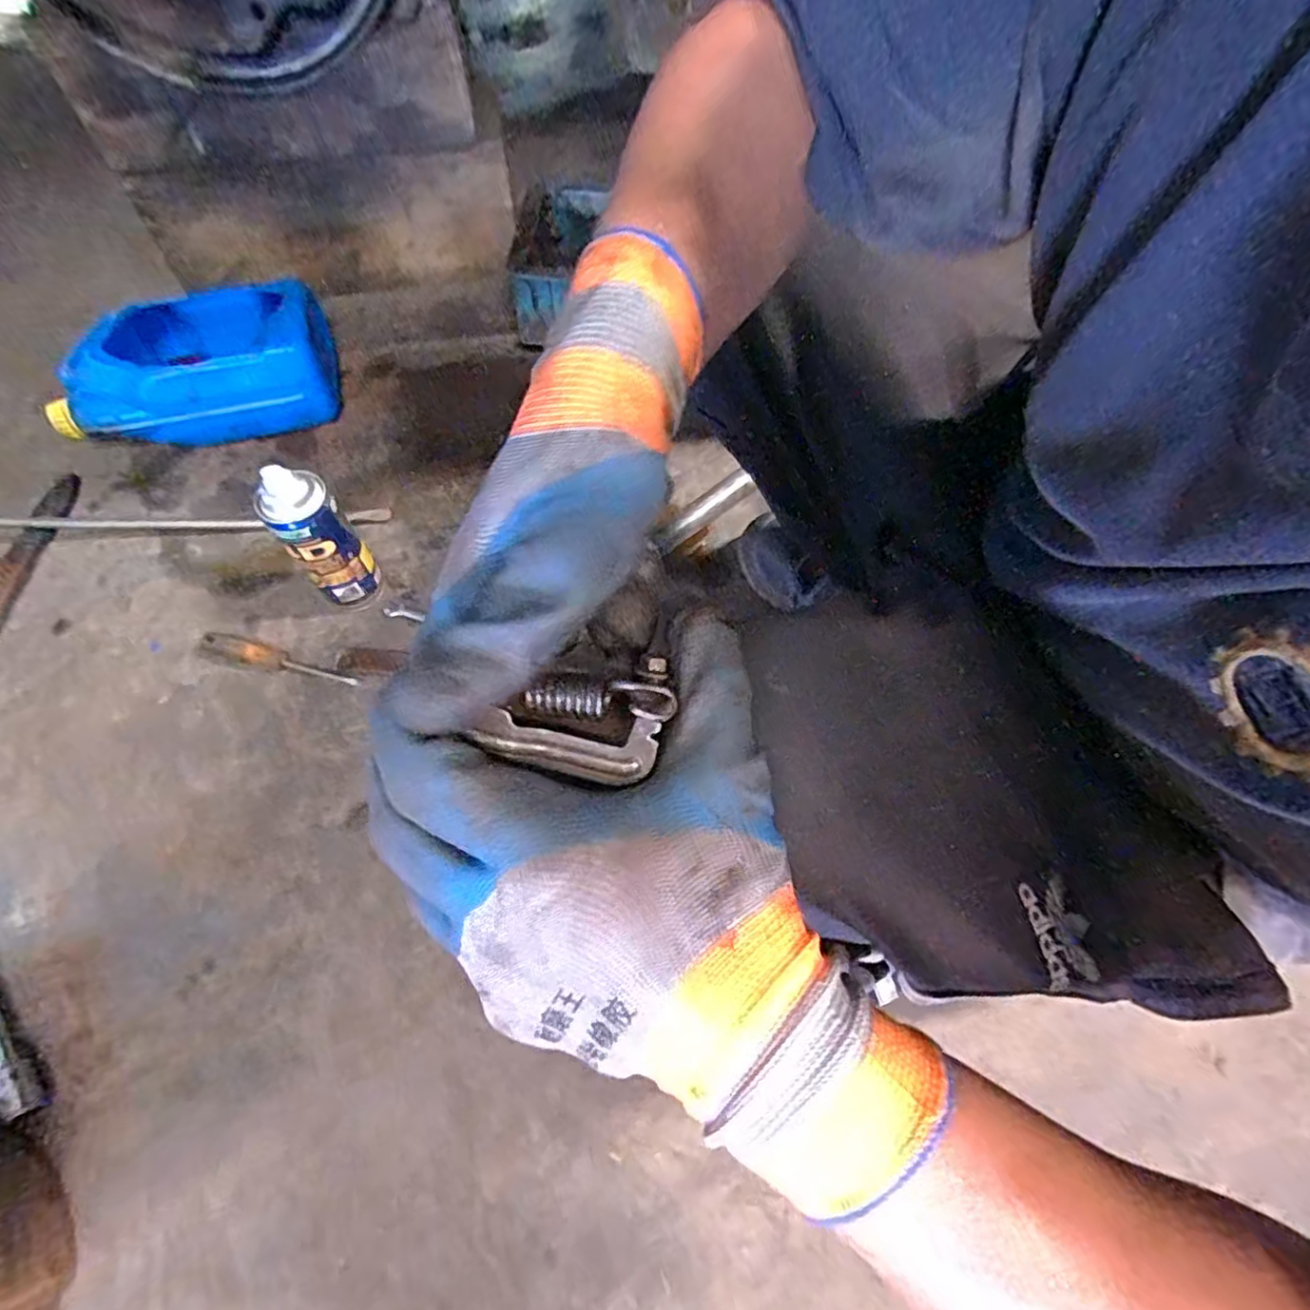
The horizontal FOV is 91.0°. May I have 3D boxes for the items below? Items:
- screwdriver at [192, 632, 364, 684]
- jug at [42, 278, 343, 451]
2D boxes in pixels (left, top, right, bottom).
[{"bbox_3d":[-0.396,0.001,0.677,0.165,0.029,0.033,7,63,3],"label":"screwdriver"},{"bbox_3d":[-0.566,-0.345,0.815,0.322,0.123,0.173,-26,66,-13],"label":"jug"}]

